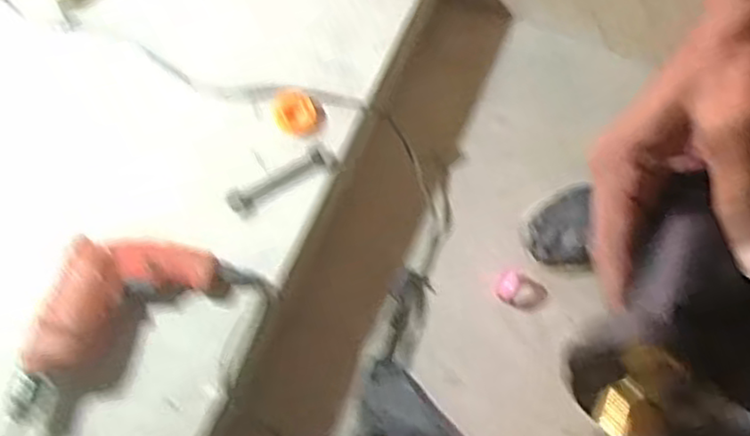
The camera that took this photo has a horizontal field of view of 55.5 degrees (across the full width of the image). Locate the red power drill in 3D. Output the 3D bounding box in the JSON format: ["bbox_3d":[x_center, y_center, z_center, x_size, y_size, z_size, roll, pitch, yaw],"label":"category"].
[{"bbox_3d":[-0.303,0.093,0.823,0.299,0.067,0.137,-32,72,-11],"label":"red power drill"}]

